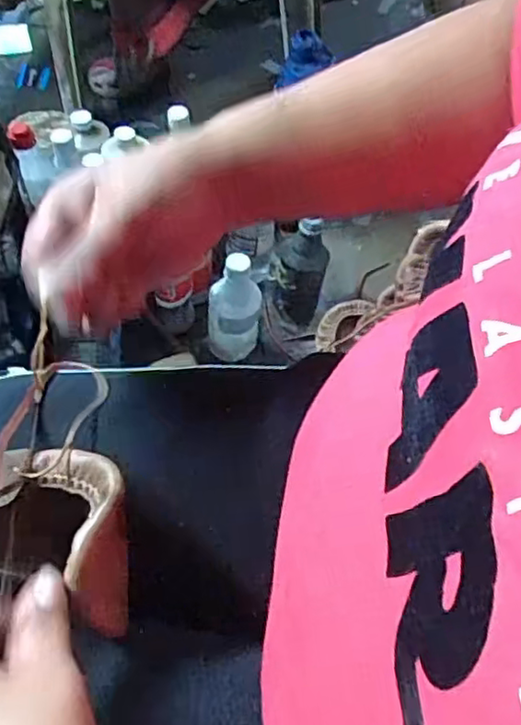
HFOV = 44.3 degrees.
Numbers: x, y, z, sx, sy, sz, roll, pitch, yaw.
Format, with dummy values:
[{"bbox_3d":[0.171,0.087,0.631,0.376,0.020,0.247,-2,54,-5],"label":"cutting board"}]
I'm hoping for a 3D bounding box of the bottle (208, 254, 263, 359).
[{"bbox_3d":[-0.035,-0.068,0.858,0.068,0.150,0.064,2,56,-3],"label":"bottle"}]

